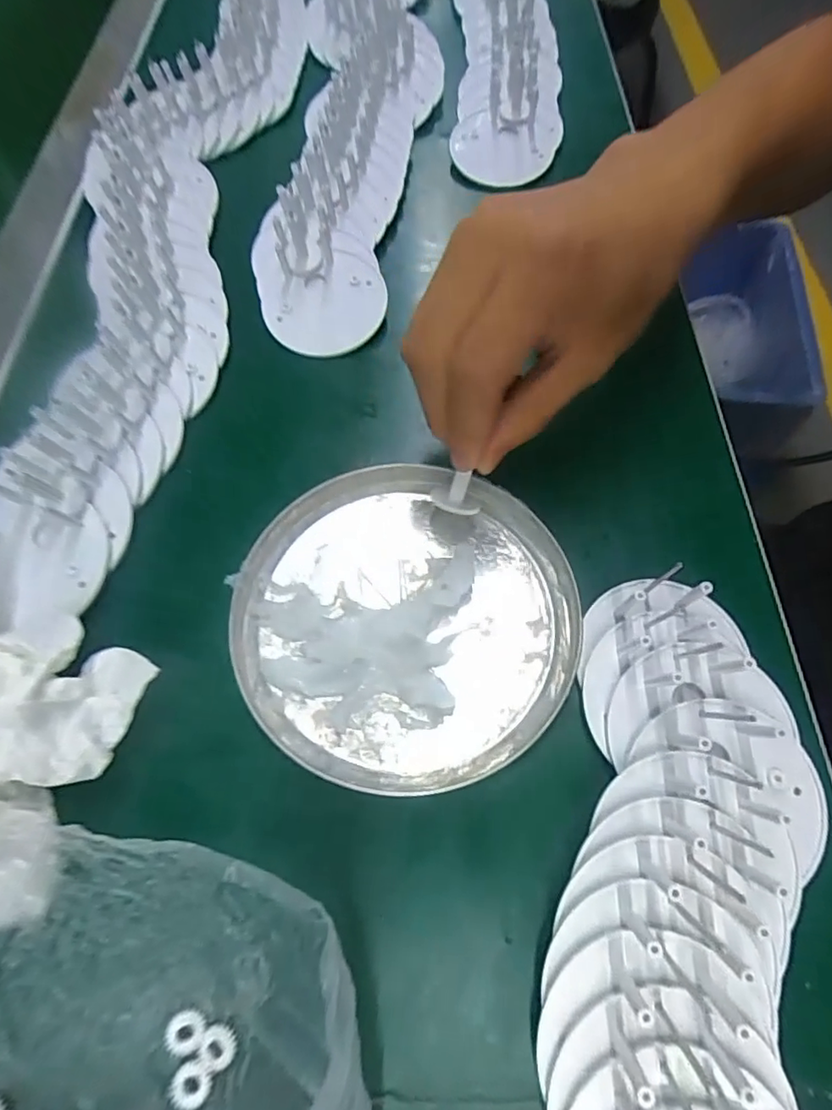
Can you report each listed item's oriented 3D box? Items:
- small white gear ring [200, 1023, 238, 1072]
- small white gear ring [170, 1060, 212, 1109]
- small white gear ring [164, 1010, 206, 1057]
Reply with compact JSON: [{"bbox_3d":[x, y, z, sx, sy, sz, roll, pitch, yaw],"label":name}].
[{"bbox_3d":[-0.056,0.139,0.162,0.010,0.004,0.010,-1,64,2],"label":"small white gear ring"},{"bbox_3d":[-0.062,0.145,0.157,0.010,0.004,0.010,-1,64,2],"label":"small white gear ring"},{"bbox_3d":[-0.065,0.134,0.162,0.010,0.004,0.010,-1,64,2],"label":"small white gear ring"}]

